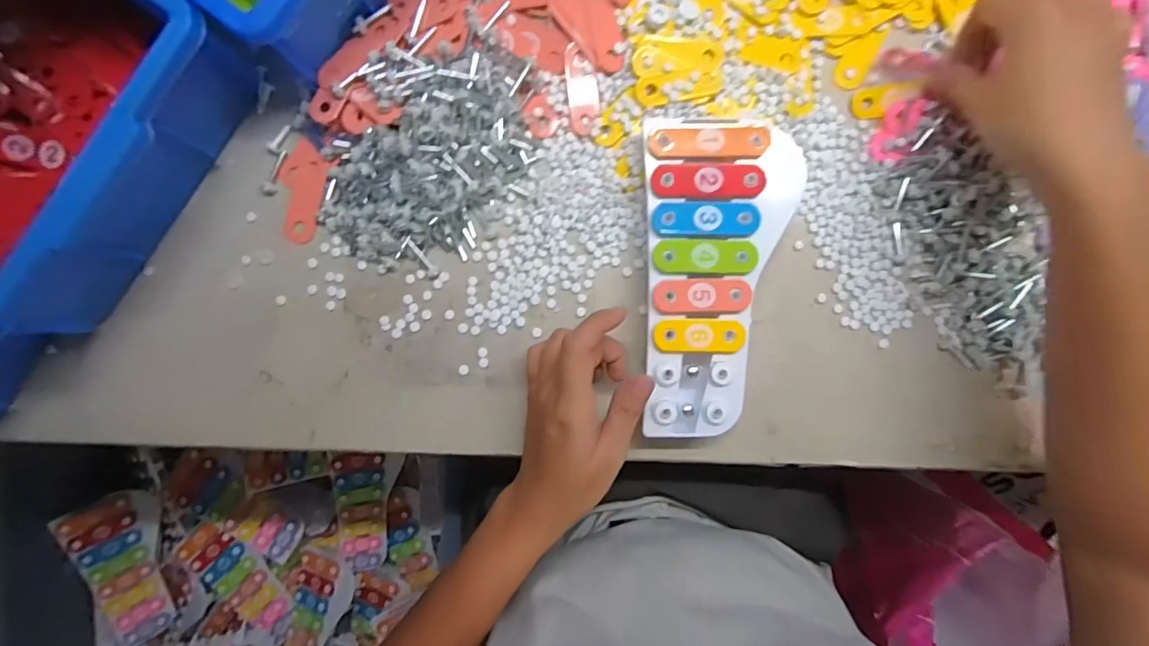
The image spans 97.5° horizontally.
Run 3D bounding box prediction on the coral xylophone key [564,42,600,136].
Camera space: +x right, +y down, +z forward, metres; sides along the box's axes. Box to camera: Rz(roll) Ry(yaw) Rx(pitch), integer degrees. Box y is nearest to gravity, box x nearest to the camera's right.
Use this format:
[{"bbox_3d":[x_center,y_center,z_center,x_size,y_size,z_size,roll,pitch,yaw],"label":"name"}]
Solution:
[{"bbox_3d":[0.006,-0.177,0.385,0.023,0.008,0.065,-6,92,-1],"label":"coral xylophone key"}]

